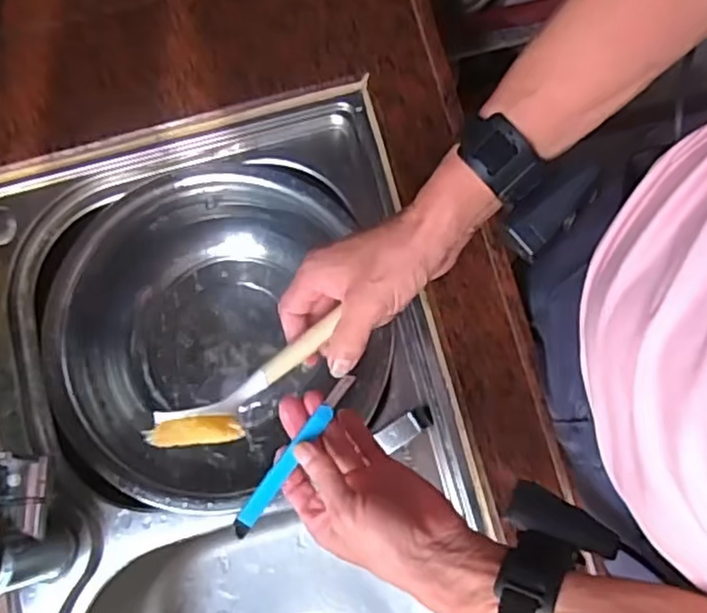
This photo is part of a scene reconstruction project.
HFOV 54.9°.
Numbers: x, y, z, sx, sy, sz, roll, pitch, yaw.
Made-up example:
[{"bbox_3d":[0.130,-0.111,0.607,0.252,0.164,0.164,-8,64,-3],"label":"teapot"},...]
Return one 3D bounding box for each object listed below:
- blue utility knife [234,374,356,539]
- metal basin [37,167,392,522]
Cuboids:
[{"bbox_3d":[-0.043,0.105,0.488,0.013,0.010,0.136,35,79,8],"label":"blue utility knife"},{"bbox_3d":[-0.135,0.022,0.674,0.315,0.093,0.295,0,79,1],"label":"metal basin"}]

